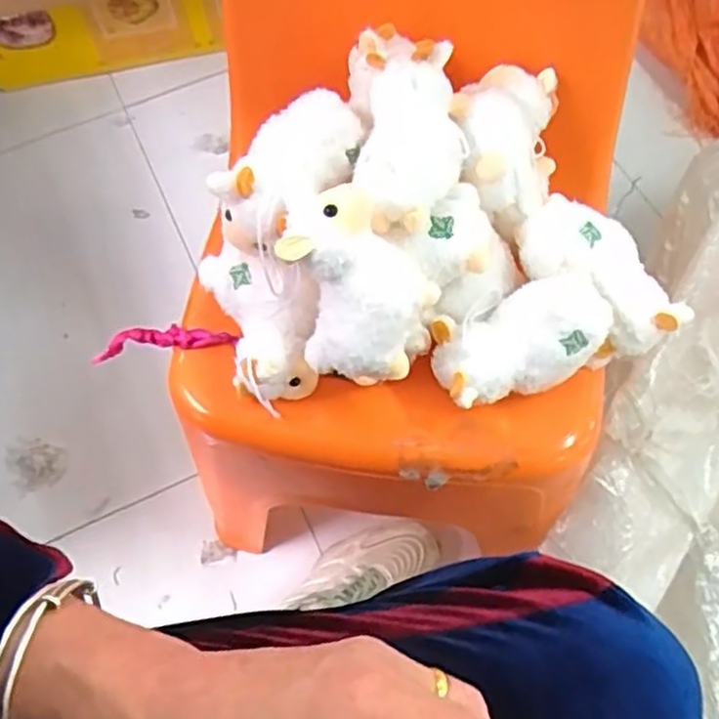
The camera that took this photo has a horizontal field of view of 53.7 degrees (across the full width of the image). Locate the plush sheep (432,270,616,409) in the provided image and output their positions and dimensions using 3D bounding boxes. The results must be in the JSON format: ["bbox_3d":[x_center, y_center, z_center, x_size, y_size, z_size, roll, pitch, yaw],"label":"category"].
[{"bbox_3d":[0.109,-0.017,0.485,0.121,0.052,0.068,-18,65,-6],"label":"plush sheep"}]

